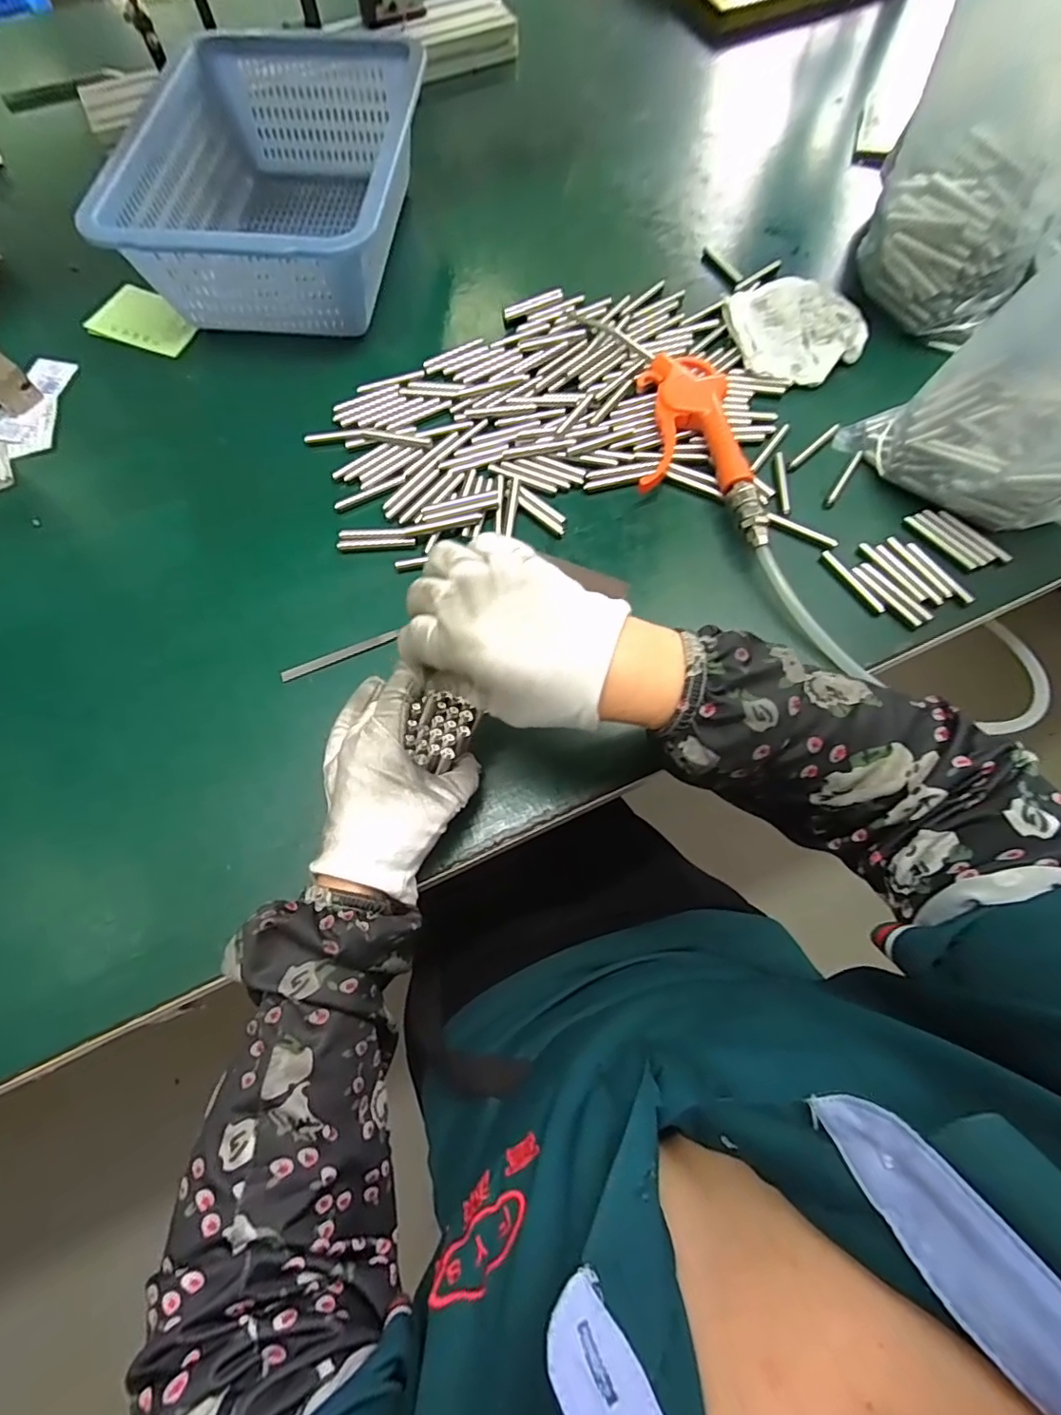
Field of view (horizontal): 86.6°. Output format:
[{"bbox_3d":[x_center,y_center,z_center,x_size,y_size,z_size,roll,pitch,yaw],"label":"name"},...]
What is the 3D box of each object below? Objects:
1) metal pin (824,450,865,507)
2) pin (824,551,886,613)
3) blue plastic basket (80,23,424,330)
[{"bbox_3d":[0.239,-0.175,0.428,0.006,0.004,0.058,33,73,14],"label":"metal pin"},{"bbox_3d":[0.227,-0.089,0.396,0.007,0.005,0.057,-31,71,-10],"label":"pin"},{"bbox_3d":[-0.212,-0.460,0.501,0.223,0.092,0.299,5,70,6],"label":"blue plastic basket"}]

